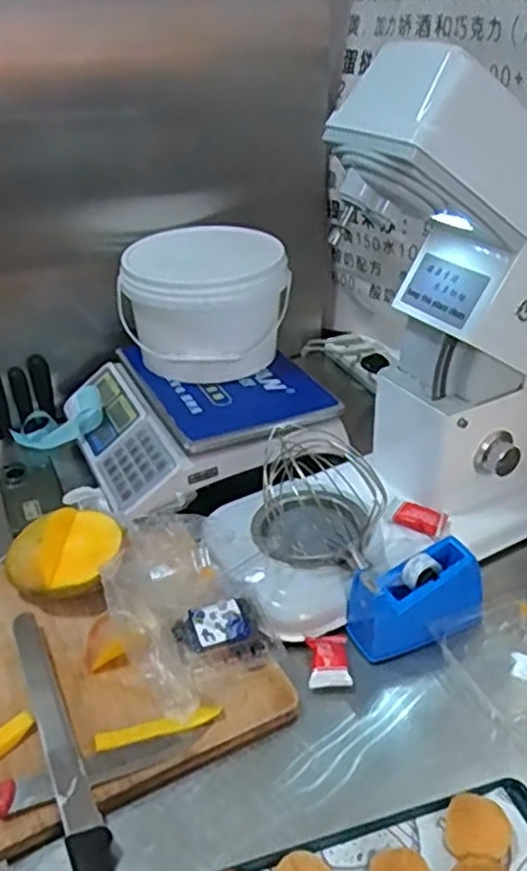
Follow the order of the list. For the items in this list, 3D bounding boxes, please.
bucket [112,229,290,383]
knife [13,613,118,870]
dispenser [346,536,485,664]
[{"bbox_3d":[-0.087,-0.190,1.043,0.200,0.198,0.200,-1,33,1],"label":"bucket"},{"bbox_3d":[-0.171,0.291,0.607,0.033,0.015,0.381,-17,36,-23],"label":"knife"},{"bbox_3d":[0.163,0.171,0.733,0.140,0.081,0.065,-14,35,-18],"label":"dispenser"}]

